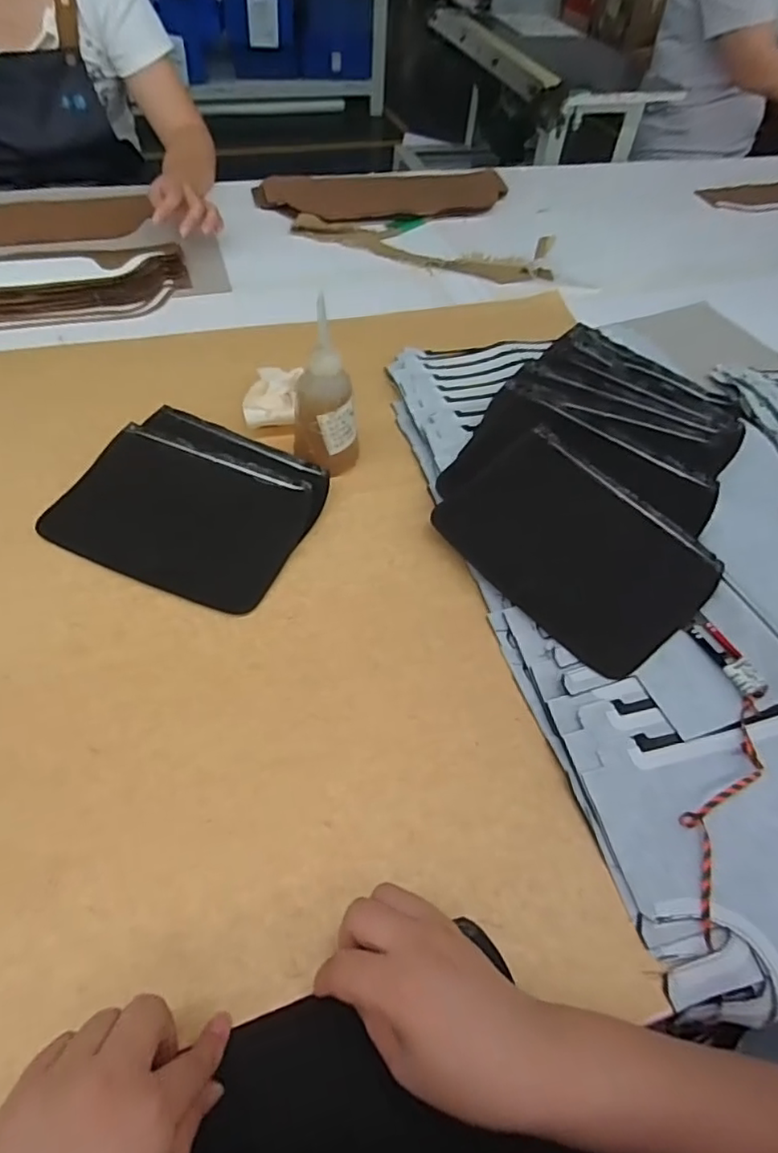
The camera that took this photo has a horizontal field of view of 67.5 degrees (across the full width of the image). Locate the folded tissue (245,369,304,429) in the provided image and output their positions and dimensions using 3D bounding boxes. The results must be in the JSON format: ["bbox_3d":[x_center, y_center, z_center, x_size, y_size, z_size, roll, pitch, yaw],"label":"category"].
[{"bbox_3d":[-0.127,-0.196,0.639,0.055,0.020,0.085,2,53,-2],"label":"folded tissue"}]

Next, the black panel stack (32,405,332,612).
[{"bbox_3d":[-0.183,-0.071,0.548,0.216,0.027,0.181,23,55,12],"label":"black panel stack"}]

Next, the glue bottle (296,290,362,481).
[{"bbox_3d":[-0.058,-0.166,0.553,0.062,0.156,0.054,-4,53,-7],"label":"glue bottle"}]

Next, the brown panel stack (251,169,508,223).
[{"bbox_3d":[-0.002,-0.651,0.995,0.428,0.021,0.157,-10,54,-12],"label":"brown panel stack"}]

